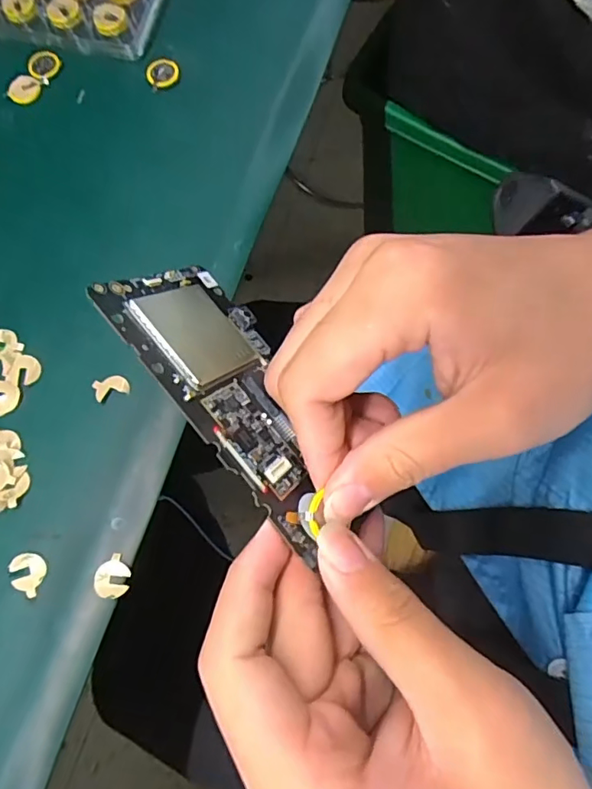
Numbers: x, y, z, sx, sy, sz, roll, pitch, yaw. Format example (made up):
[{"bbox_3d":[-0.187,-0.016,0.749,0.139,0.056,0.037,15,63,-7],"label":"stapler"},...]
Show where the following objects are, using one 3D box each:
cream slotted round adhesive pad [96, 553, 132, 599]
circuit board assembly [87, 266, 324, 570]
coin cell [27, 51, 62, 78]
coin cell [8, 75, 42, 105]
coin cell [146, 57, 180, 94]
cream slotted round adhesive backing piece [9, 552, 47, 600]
[{"bbox_3d":[-0.089,0.090,0.257,0.017,0.004,0.017,1,71,-4],"label":"cream slotted round adhesive pad"},{"bbox_3d":[-0.019,-0.003,0.199,0.112,0.064,0.005,51,125,3],"label":"circuit board assembly"},{"bbox_3d":[-0.160,-0.210,0.334,0.020,0.004,0.018,-27,77,-6],"label":"coin cell"},{"bbox_3d":[-0.170,-0.191,0.330,0.020,0.004,0.019,0,76,1],"label":"coin cell"},{"bbox_3d":[-0.083,-0.201,0.328,0.020,0.004,0.019,-18,77,-3],"label":"coin cell"},{"bbox_3d":[-0.132,0.087,0.258,0.017,0.004,0.019,19,77,5],"label":"cream slotted round adhesive backing piece"}]

